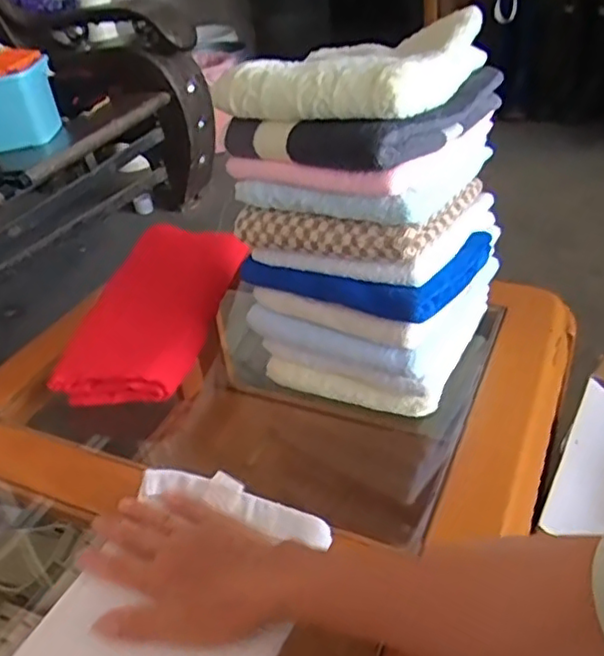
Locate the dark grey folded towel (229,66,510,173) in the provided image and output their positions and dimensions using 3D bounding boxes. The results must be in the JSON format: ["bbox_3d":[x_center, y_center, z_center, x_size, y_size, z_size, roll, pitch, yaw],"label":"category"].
[{"bbox_3d":[0.056,-0.186,0.561,0.164,0.040,0.172,21,44,33],"label":"dark grey folded towel"}]

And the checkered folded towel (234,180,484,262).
[{"bbox_3d":[0.051,-0.117,0.596,0.175,0.034,0.157,14,40,26],"label":"checkered folded towel"}]

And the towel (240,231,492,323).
[{"bbox_3d":[0.056,-0.067,0.604,0.194,0.031,0.133,21,44,33],"label":"towel"}]

